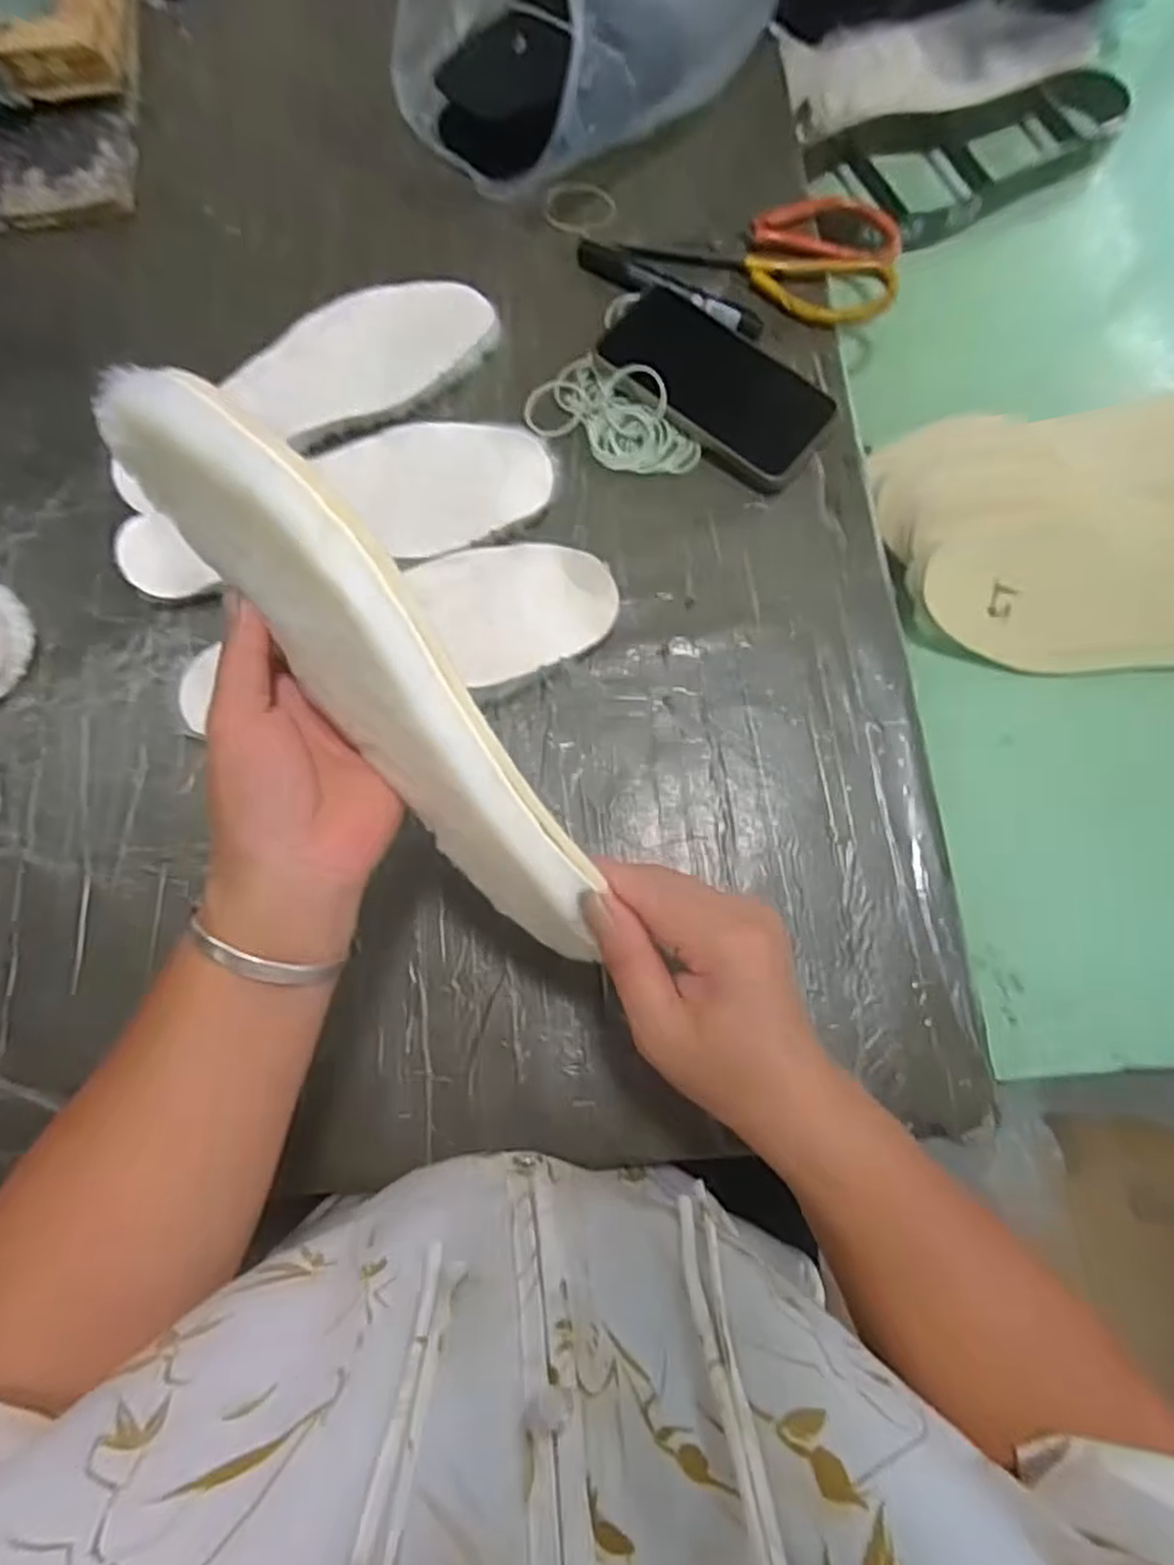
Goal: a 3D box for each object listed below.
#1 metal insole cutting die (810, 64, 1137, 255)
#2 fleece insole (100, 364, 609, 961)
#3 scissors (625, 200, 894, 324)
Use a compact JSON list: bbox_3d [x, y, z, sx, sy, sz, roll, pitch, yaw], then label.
[{"bbox_3d":[0.313,-0.516,0.618,0.247,0.030,0.117,-31,77,-6],"label":"metal insole cutting die"},{"bbox_3d":[-0.079,-0.034,0.286,0.253,0.076,0.020,55,48,-17],"label":"fleece insole"},{"bbox_3d":[0.128,-0.383,0.536,0.189,0.018,0.095,20,77,4],"label":"scissors"}]

